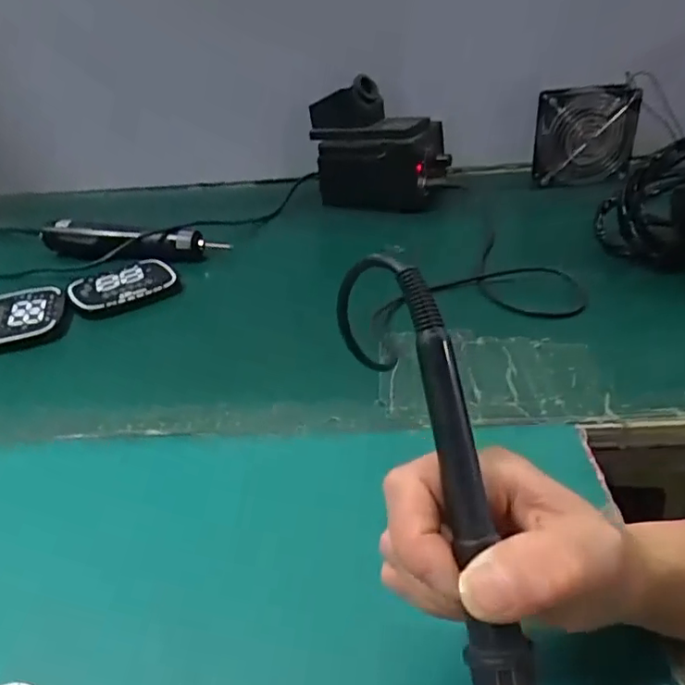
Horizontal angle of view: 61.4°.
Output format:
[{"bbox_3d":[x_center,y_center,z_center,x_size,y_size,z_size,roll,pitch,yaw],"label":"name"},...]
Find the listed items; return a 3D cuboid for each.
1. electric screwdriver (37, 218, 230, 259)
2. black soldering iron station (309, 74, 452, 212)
[{"bbox_3d":[-0.250,-0.123,0.679,0.225,0.033,0.041,0,34,7],"label":"electric screwdriver"},{"bbox_3d":[0.044,-0.253,0.758,0.182,0.137,0.081,3,34,12],"label":"black soldering iron station"}]

